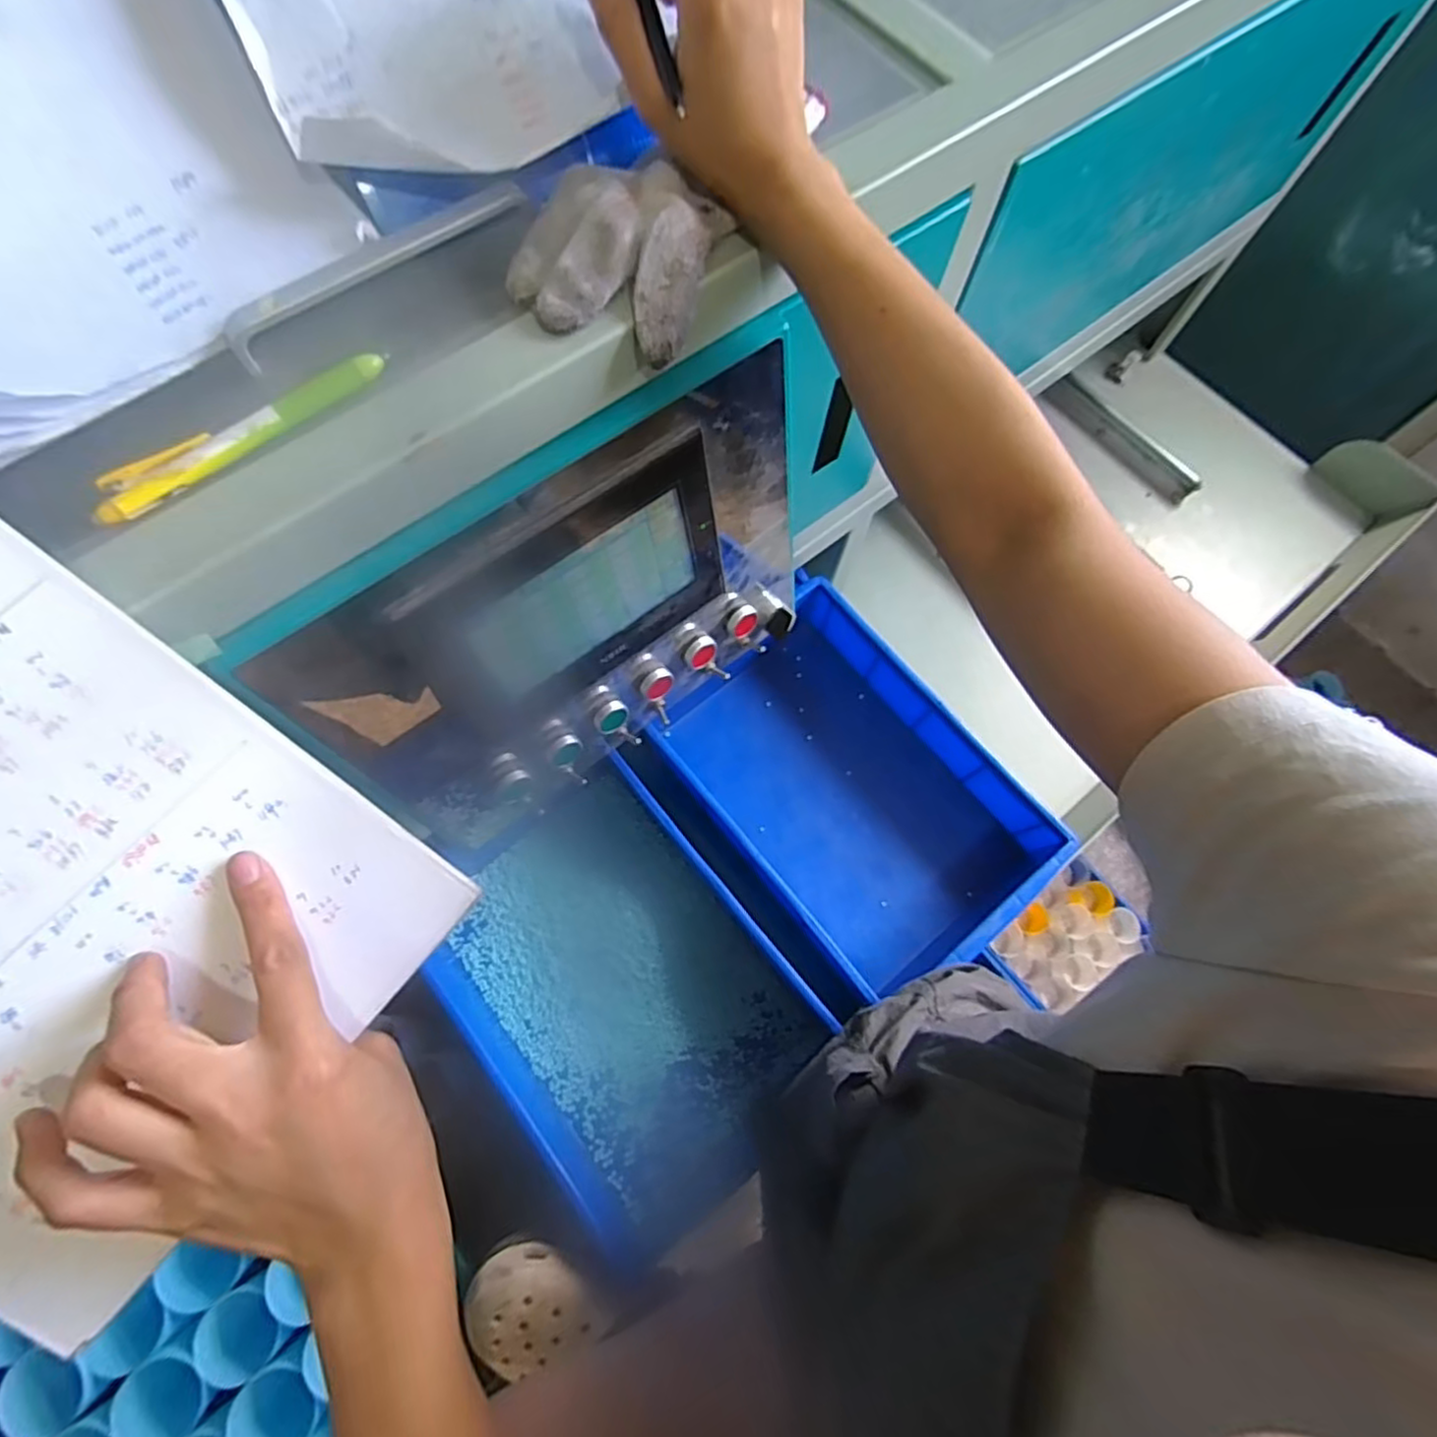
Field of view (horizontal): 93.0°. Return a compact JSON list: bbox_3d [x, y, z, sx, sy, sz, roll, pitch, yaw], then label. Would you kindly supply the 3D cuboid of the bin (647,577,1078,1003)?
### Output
[{"bbox_3d":[0.140,0.082,0.762,0.258,0.111,0.391,-37,76,-13],"label":"bin"}]

